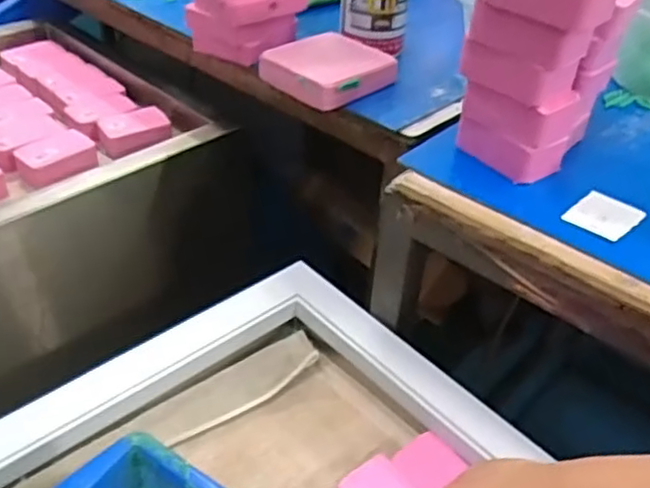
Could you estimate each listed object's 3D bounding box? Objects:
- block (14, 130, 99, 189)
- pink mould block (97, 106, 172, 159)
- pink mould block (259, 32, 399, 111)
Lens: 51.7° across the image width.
[{"bbox_3d":[-0.272,-0.087,0.686,0.074,0.028,0.045,-30,50,-35],"label":"block"},{"bbox_3d":[-0.212,-0.124,0.745,0.074,0.026,0.053,-17,43,-25],"label":"pink mould block"},{"bbox_3d":[0.003,-0.158,0.602,0.105,0.020,0.090,-28,49,-34],"label":"pink mould block"}]

